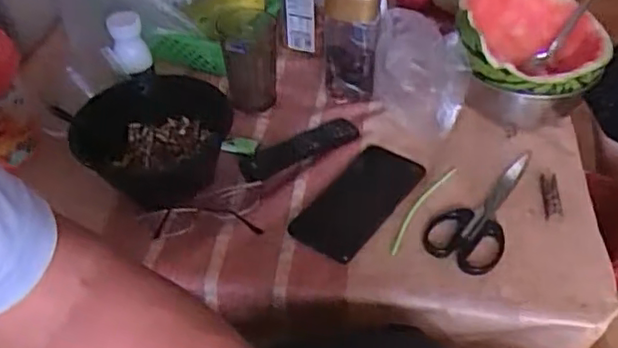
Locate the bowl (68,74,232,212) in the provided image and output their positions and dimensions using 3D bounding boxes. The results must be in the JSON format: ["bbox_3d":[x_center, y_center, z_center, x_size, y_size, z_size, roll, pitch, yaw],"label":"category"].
[{"bbox_3d":[-0.171,-0.035,0.703,0.171,0.071,0.152,-7,43,-5],"label":"bowl"}]

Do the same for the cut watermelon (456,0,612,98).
[{"bbox_3d":[0.261,-0.151,0.750,0.167,0.096,0.175,16,46,18],"label":"cut watermelon"}]

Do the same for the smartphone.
[{"bbox_3d":[0.054,0.025,0.680,0.080,0.007,0.163,26,50,27],"label":"smartphone"}]

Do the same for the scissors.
[{"bbox_3d":[0.184,0.030,0.671,0.076,0.005,0.178,20,48,22],"label":"scissors"}]

